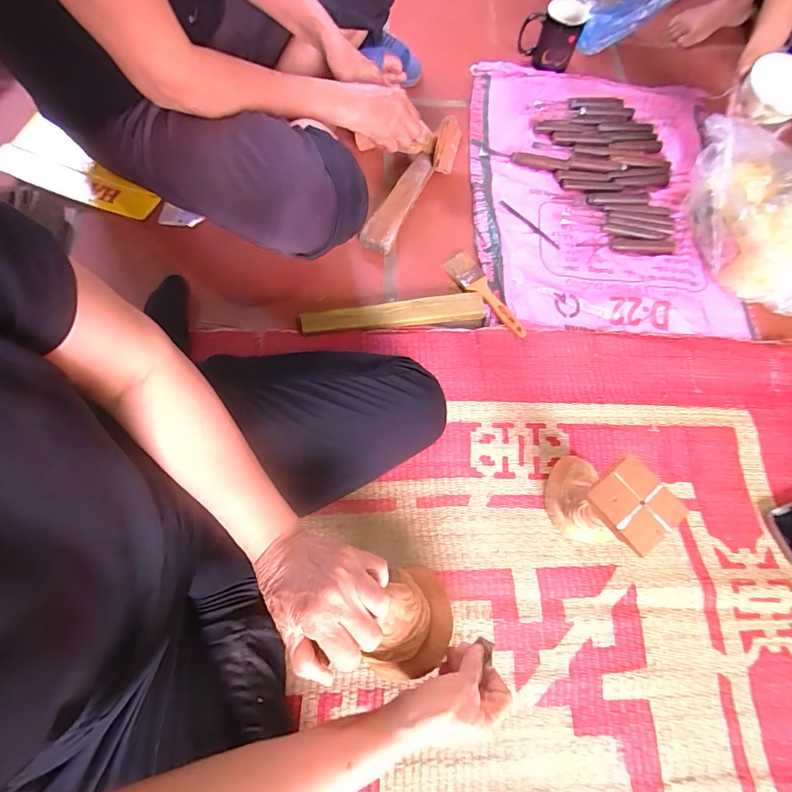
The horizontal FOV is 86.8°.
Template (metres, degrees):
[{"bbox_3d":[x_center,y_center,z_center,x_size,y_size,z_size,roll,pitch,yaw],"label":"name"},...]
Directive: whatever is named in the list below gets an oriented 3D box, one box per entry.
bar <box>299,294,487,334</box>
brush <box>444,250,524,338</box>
[{"bbox_3d":[-0.004,-0.127,0.653,0.285,0.017,0.039,-7,70,-6],"label":"bar"},{"bbox_3d":[0.149,-0.166,0.679,0.046,0.009,0.180,-35,75,-15],"label":"brush"}]

